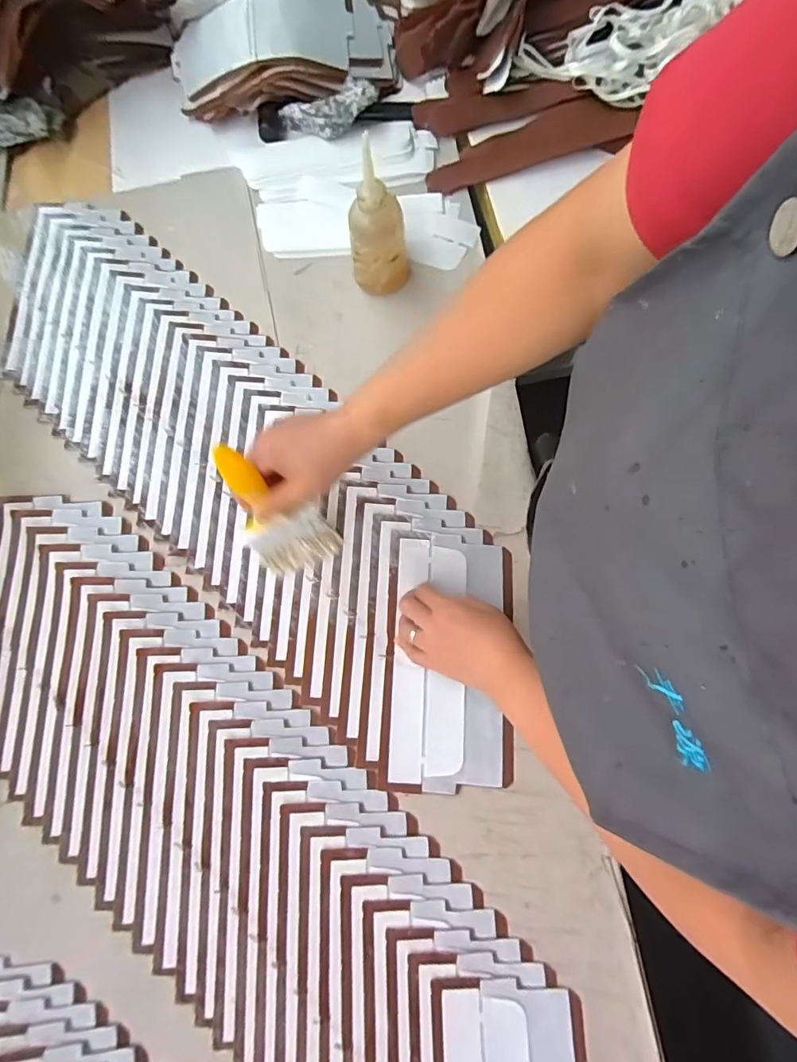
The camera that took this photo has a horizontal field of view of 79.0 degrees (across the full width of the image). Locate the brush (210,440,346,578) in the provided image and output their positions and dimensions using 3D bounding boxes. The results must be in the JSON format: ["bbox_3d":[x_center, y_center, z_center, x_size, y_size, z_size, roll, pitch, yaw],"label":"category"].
[{"bbox_3d":[-0.116,-0.015,0.425,0.044,0.188,0.072,37,78,26],"label":"brush"}]

